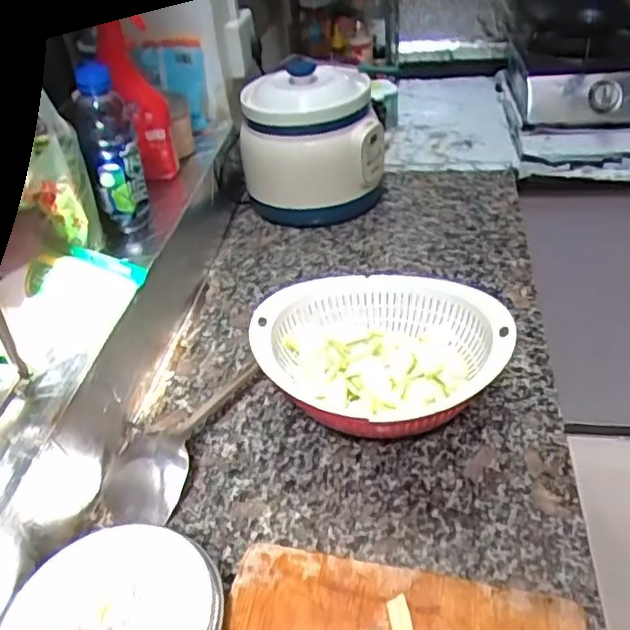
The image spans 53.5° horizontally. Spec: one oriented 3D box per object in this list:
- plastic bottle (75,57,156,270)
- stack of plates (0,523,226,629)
[{"bbox_3d":[-0.248,-0.177,0.788,0.075,0.222,0.067,-27,43,-24],"label":"plastic bottle"},{"bbox_3d":[-0.167,0.263,0.520,0.176,0.054,0.168,16,44,25],"label":"stack of plates"}]

